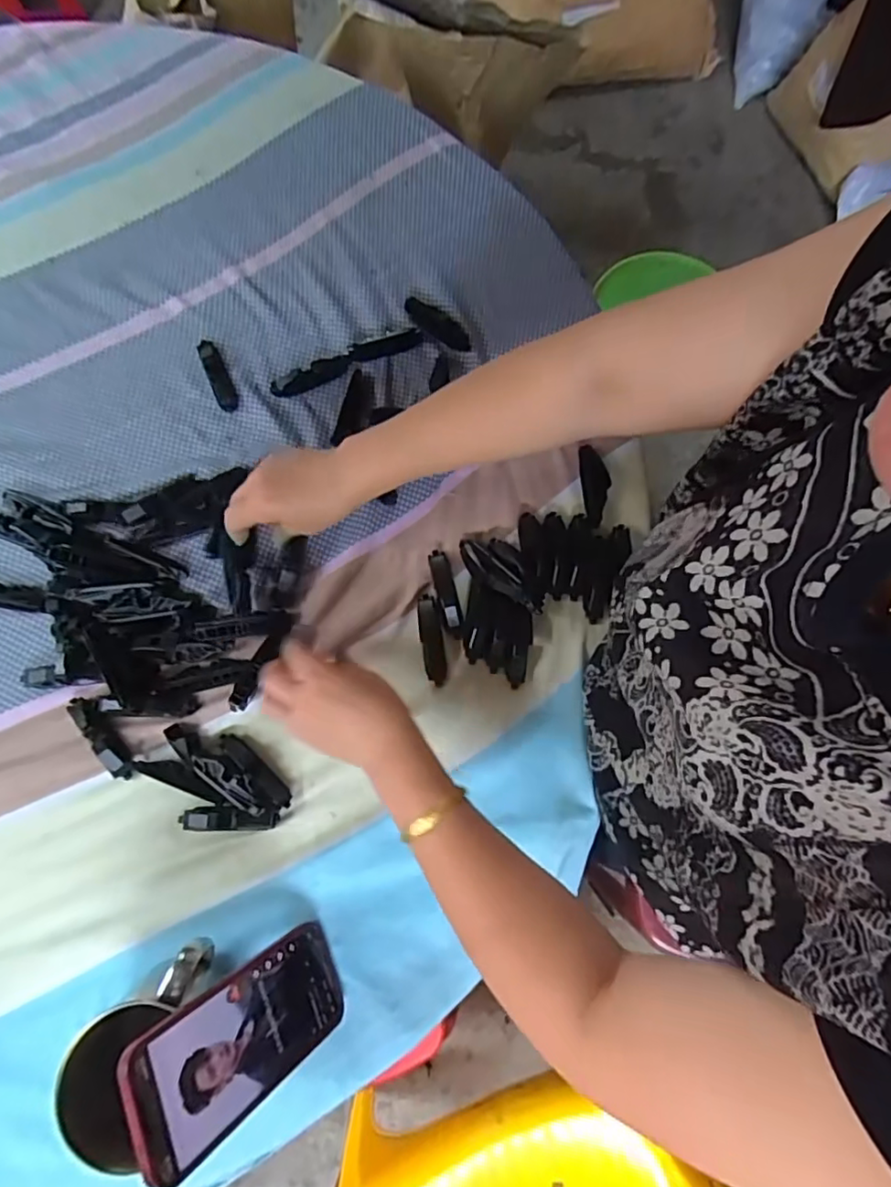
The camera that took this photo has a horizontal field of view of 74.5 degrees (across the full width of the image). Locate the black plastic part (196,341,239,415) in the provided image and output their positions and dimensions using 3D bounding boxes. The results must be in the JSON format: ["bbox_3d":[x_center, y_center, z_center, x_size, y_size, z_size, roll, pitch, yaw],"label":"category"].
[{"bbox_3d":[-0.222,-0.214,0.568,0.019,0.015,0.082,-24,78,-6],"label":"black plastic part"}]

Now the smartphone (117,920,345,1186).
[{"bbox_3d":[-0.132,0.297,0.396,0.013,0.161,0.076,-27,77,26],"label":"smartphone"}]

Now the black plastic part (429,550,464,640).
[{"bbox_3d":[0.001,-0.001,0.523,0.019,0.011,0.080,-14,77,-4],"label":"black plastic part"}]

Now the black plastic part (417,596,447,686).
[{"bbox_3d":[-0.012,0.041,0.519,0.019,0.004,0.079,-10,77,-3],"label":"black plastic part"}]

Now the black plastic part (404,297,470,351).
[{"bbox_3d":[-0.007,-0.272,0.589,0.079,0.009,0.031,36,79,7],"label":"black plastic part"}]

